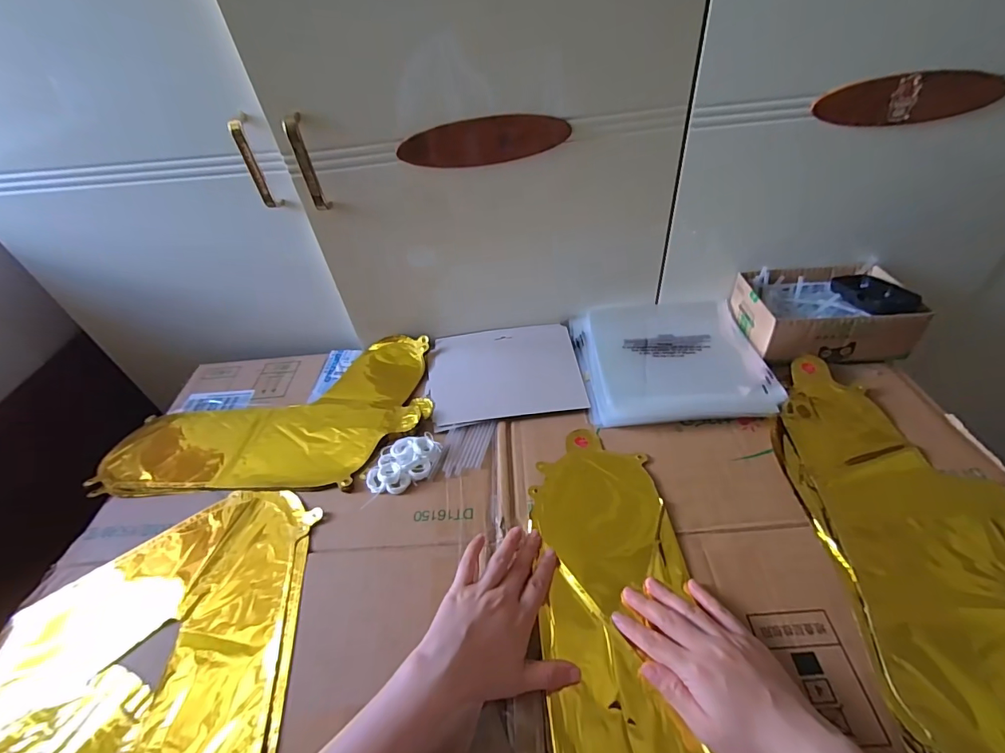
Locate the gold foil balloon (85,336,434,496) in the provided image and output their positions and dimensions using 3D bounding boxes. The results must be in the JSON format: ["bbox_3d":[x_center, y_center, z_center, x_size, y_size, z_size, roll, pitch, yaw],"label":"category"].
[{"bbox_3d":[-0.302,0.042,0.604,0.400,0.016,0.245,-3,46,3],"label":"gold foil balloon"}]

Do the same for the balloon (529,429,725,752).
[{"bbox_3d":[0.106,0.229,0.378,0.139,0.013,0.427,-6,46,0],"label":"balloon"}]

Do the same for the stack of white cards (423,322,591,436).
[{"bbox_3d":[0.001,-0.009,0.615,0.199,0.009,0.172,-9,46,-3],"label":"stack of white cards"}]

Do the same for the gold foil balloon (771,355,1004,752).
[{"bbox_3d":[0.404,0.162,0.408,0.221,0.020,0.443,-3,46,3],"label":"gold foil balloon"}]

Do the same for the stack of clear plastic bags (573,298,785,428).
[{"bbox_3d":[0.218,-0.038,0.609,0.227,0.023,0.233,-3,46,3],"label":"stack of clear plastic bags"}]

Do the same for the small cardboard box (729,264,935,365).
[{"bbox_3d":[0.417,-0.089,0.594,0.184,0.072,0.140,-4,46,2],"label":"small cardboard box"}]

